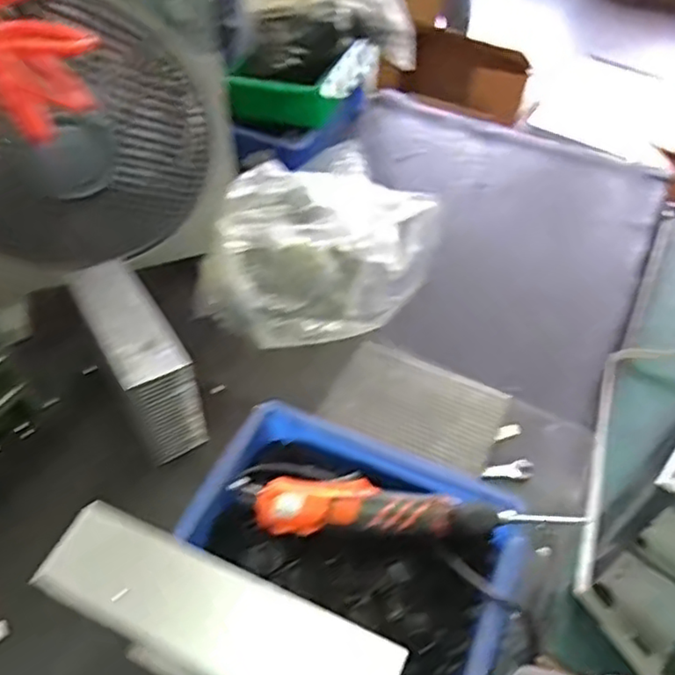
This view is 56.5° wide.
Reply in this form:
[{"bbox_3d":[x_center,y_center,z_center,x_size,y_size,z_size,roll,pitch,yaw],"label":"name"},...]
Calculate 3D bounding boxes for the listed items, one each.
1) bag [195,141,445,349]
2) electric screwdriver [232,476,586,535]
[{"bbox_3d":[-0.039,-0.116,0.839,0.322,0.136,0.231,-21,55,-17],"label":"bag"},{"bbox_3d":[0.061,0.165,0.603,0.316,0.038,0.051,4,51,2],"label":"electric screwdriver"}]

